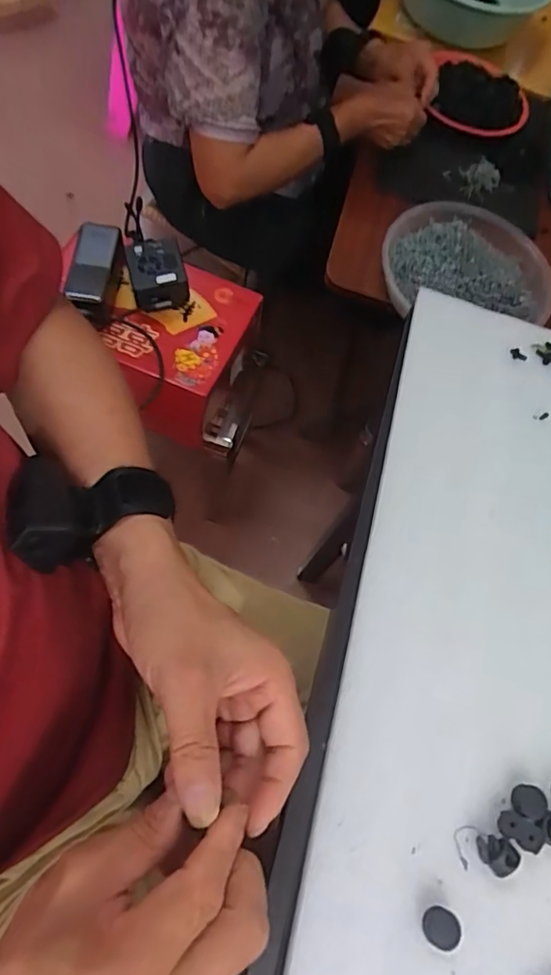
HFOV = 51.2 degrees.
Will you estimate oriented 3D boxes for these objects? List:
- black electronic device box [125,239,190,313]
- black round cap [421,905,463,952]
[{"bbox_3d":[-0.160,-0.288,0.779,0.073,0.046,0.087,-10,68,-13],"label":"black electronic device box"},{"bbox_3d":[0.084,0.222,0.289,0.017,0.009,0.017,3,65,-7],"label":"black round cap"}]

